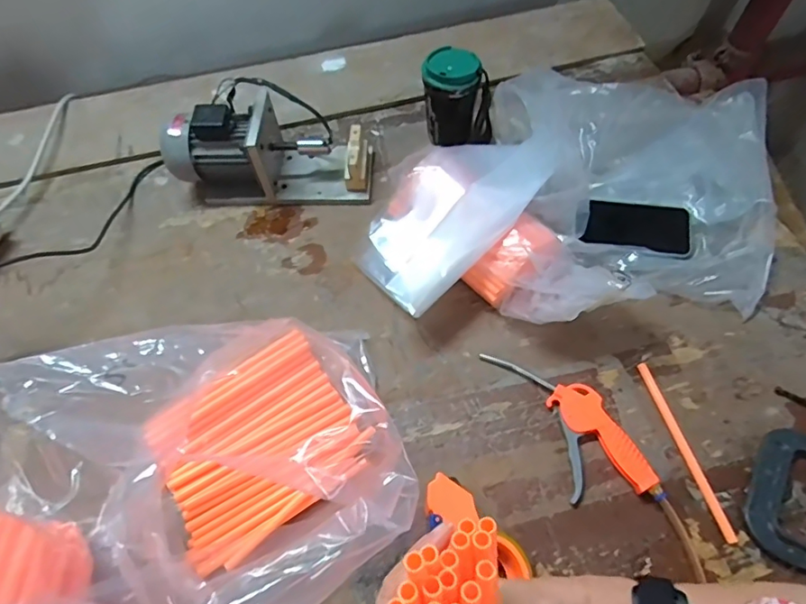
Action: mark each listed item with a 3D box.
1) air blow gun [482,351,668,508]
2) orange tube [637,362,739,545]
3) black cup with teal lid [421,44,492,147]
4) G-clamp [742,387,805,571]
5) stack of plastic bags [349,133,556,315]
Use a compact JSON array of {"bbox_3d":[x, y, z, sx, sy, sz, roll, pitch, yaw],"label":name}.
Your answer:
[{"bbox_3d":[0.191,0.138,0.602,0.091,0.026,0.230,-28,63,-14],"label":"air blow gun"},{"bbox_3d":[0.320,0.164,0.586,0.013,0.010,0.204,-12,61,-5],"label":"orange tube"},{"bbox_3d":[0.085,-0.310,0.799,0.108,0.133,0.074,-2,60,1],"label":"black cup with teal lid"},{"bbox_3d":[0.438,0.190,0.557,0.093,0.024,0.190,27,65,16],"label":"G-clamp"},{"bbox_3d":[0.058,-0.120,0.706,0.180,0.109,0.302,35,67,19],"label":"stack of plastic bags"}]

